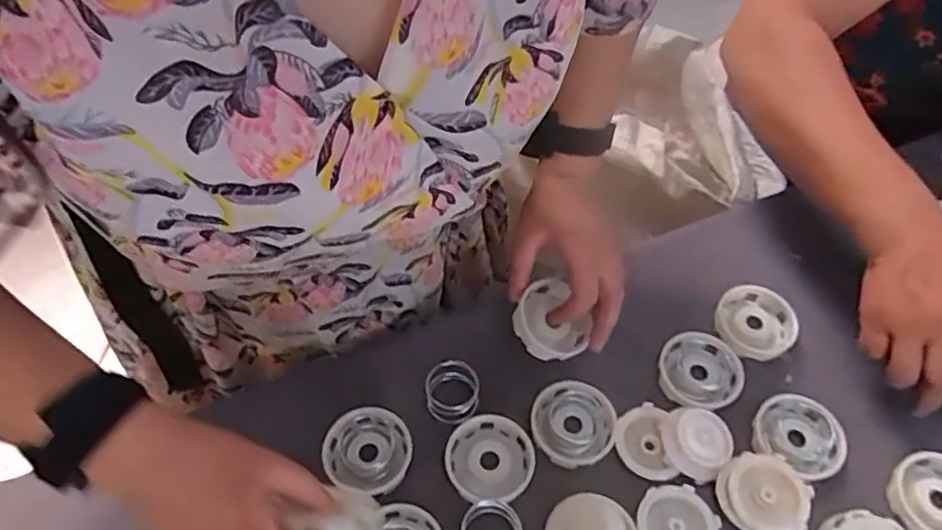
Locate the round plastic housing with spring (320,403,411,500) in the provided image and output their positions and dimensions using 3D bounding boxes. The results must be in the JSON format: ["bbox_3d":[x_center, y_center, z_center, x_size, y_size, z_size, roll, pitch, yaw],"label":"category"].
[{"bbox_3d":[-0.074,0.133,0.471,0.059,0.025,0.058,2,57,-2],"label":"round plastic housing with spring"}]

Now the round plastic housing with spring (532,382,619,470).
[{"bbox_3d":[0.074,0.116,0.477,0.060,0.018,0.057,2,57,-2],"label":"round plastic housing with spring"}]

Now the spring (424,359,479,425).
[{"bbox_3d":[-0.014,0.095,0.486,0.039,0.024,0.039,1,58,-2],"label":"spring"}]

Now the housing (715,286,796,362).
[{"bbox_3d":[0.233,0.046,0.534,0.059,0.014,0.066,12,57,4],"label":"housing"}]

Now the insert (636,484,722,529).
[{"bbox_3d":[0.140,0.176,0.440,0.051,0.008,0.050,2,57,-2],"label":"insert"}]

